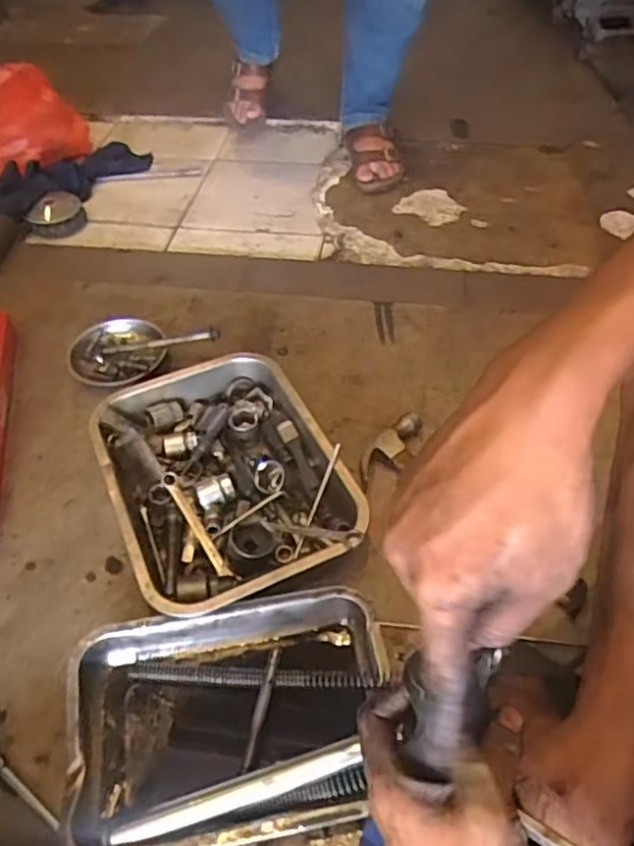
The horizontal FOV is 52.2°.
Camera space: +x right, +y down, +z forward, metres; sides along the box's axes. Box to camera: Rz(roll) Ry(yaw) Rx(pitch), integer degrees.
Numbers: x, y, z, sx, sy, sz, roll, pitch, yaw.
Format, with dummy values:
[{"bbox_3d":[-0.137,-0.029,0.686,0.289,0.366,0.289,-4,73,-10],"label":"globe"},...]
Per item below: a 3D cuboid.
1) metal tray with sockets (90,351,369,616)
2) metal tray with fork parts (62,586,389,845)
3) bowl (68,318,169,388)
[{"bbox_3d":[-0.116,0.070,0.809,0.263,0.074,0.359,-22,51,-16],"label":"metal tray with sockets"},{"bbox_3d":[-0.079,0.285,0.624,0.294,0.063,0.209,-10,49,-6],"label":"metal tray with fork parts"},{"bbox_3d":[-0.310,-0.106,0.990,0.142,0.025,0.141,-1,48,1],"label":"bowl"}]

